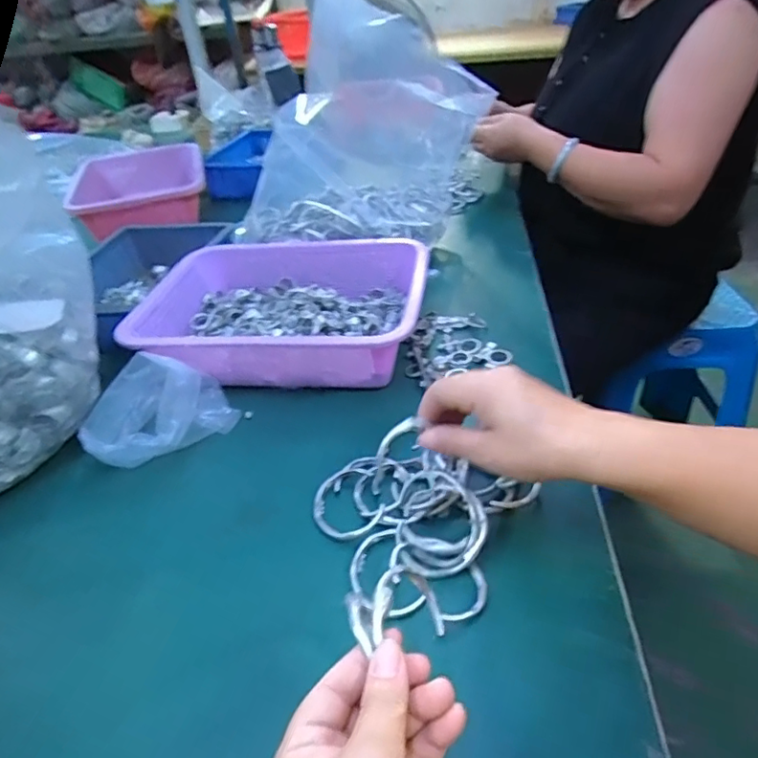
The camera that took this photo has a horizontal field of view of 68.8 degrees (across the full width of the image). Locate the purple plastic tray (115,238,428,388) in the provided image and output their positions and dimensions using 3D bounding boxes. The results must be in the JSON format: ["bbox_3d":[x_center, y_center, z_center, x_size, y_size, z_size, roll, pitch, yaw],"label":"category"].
[{"bbox_3d":[-0.102,-0.075,0.634,0.294,0.082,0.226,0,36,8],"label":"purple plastic tray"}]

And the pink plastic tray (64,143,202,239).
[{"bbox_3d":[-0.422,-0.332,1.004,0.217,0.087,0.310,-14,37,-11],"label":"pink plastic tray"}]

